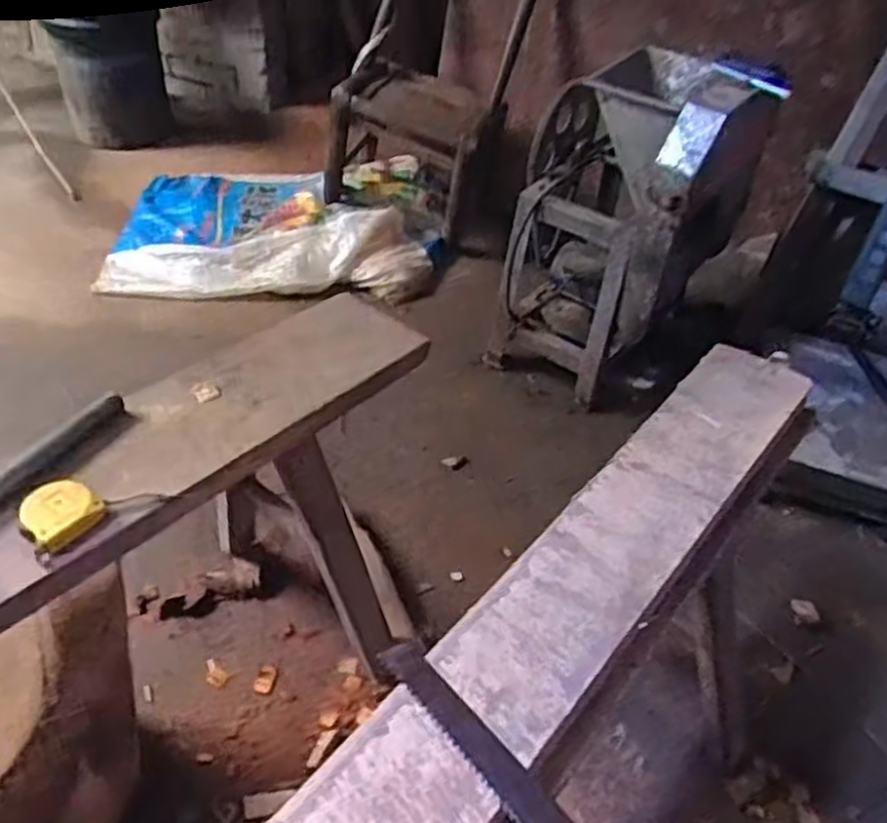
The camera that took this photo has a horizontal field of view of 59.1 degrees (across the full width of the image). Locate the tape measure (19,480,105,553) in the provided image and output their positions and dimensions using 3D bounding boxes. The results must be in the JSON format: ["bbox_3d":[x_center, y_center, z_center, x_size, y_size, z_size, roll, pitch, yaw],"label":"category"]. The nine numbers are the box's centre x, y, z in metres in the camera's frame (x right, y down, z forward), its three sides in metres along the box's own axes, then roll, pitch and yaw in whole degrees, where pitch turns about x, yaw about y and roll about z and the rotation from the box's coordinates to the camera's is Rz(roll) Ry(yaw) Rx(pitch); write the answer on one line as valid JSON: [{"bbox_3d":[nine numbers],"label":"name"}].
[{"bbox_3d":[-0.329,0.088,0.667,0.058,0.024,0.060,26,47,23],"label":"tape measure"}]

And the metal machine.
[{"bbox_3d":[0.358,-0.384,1.512,0.366,0.575,0.428,22,44,18],"label":"metal machine"}]

